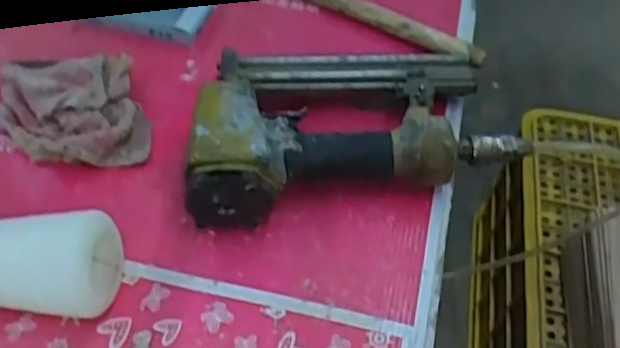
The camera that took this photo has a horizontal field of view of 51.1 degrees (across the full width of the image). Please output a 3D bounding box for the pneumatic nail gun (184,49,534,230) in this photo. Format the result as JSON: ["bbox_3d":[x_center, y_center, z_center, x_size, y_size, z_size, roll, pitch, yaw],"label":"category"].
[{"bbox_3d":[0.025,-0.043,0.509,0.253,0.067,0.152,-9,51,-12],"label":"pneumatic nail gun"}]

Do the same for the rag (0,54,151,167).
[{"bbox_3d":[-0.191,-0.051,0.520,0.105,0.032,0.120,-17,54,-18],"label":"rag"}]

